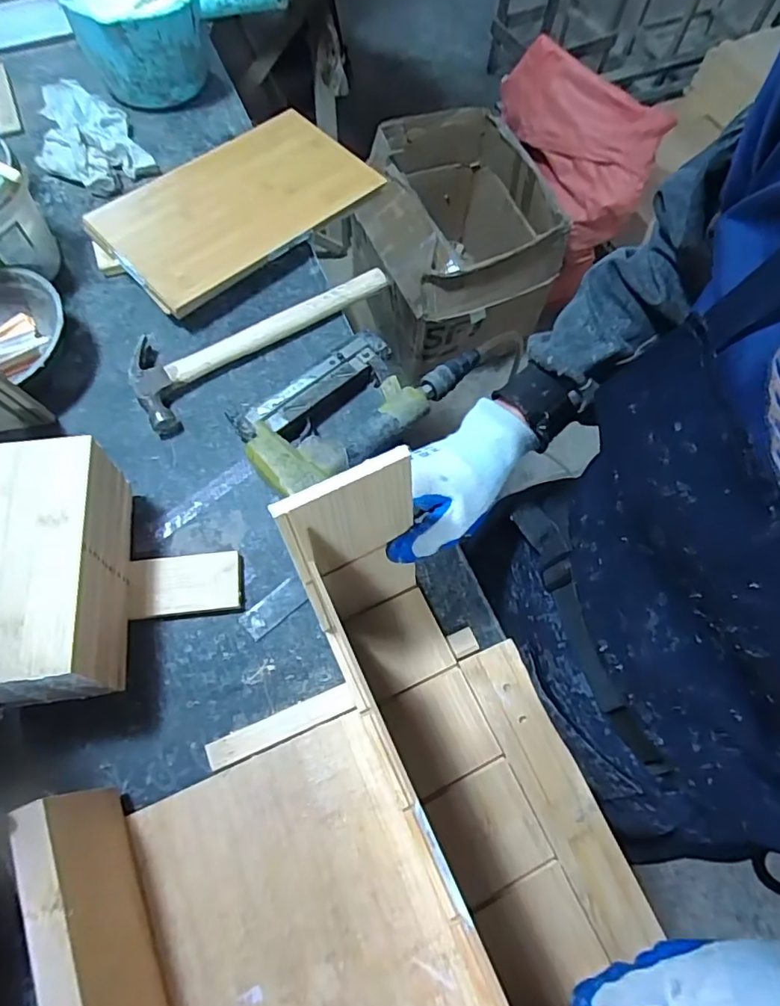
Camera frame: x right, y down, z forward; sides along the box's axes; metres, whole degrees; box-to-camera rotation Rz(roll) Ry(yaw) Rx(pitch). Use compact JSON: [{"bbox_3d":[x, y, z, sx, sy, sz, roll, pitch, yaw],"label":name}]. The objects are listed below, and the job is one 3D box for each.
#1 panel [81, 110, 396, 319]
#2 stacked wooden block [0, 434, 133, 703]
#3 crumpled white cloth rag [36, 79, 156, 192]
[{"bbox_3d":[-0.176,-0.349,0.640,0.296,0.020,0.173,-41,75,-17],"label":"panel"},{"bbox_3d":[-0.266,0.054,0.435,0.094,0.088,0.191,-5,67,-5],"label":"stacked wooden block"},{"bbox_3d":[-0.388,-0.473,0.687,0.118,0.038,0.216,-28,71,-14],"label":"crumpled white cloth rag"}]

